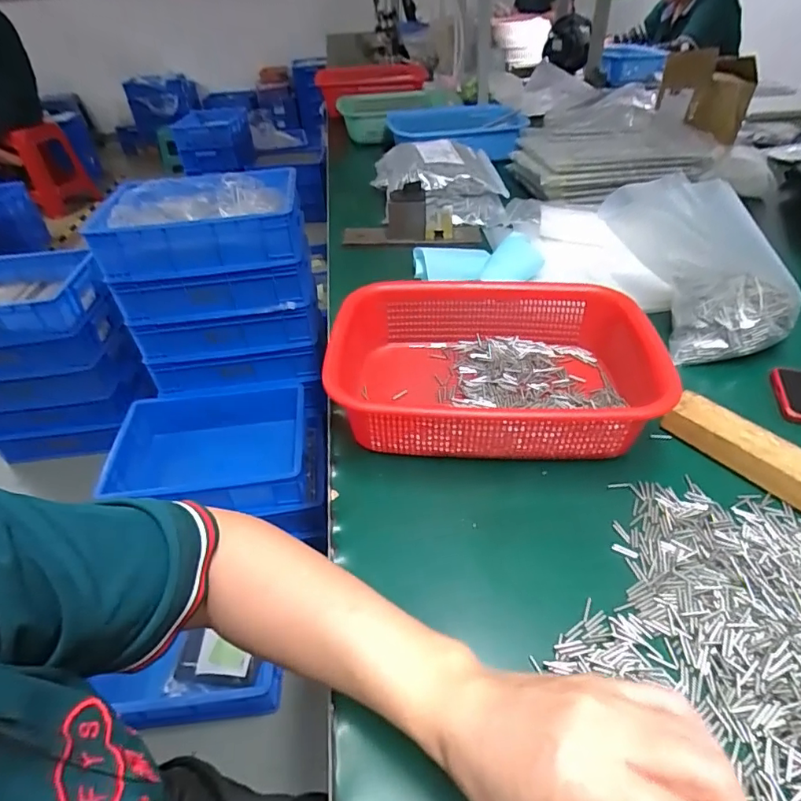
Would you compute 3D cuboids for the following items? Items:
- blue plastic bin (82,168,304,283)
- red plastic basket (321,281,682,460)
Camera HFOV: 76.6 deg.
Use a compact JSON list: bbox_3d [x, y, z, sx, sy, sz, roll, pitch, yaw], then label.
[{"bbox_3d":[-0.429,-0.398,1.121,0.394,0.117,0.306,-9,40,-5],"label":"blue plastic bin"},{"bbox_3d":[0.082,-0.033,0.480,0.274,0.074,0.205,0,41,7],"label":"red plastic basket"}]

